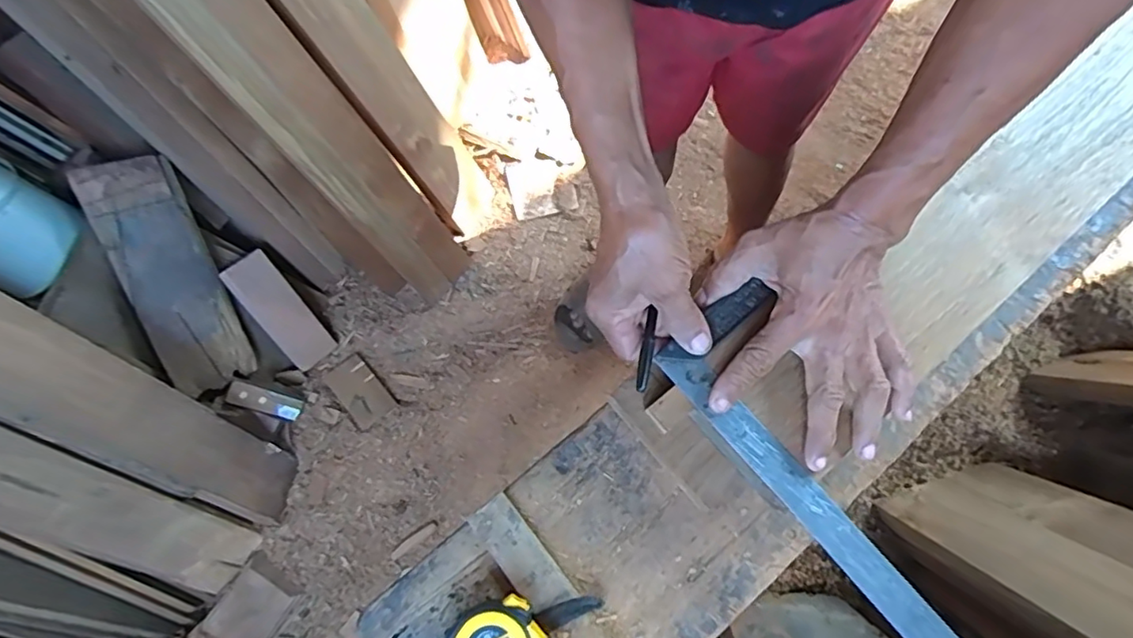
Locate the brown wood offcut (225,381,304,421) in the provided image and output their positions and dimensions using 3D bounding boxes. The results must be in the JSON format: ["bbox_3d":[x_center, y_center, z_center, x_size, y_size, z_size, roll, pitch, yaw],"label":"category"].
[{"bbox_3d":[-0.535,0.146,1.055,0.123,0.015,0.041,22,69,-25],"label":"brown wood offcut"}]

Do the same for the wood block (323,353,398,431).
[{"bbox_3d":[-0.387,0.135,1.109,0.080,0.011,0.135,-36,72,-28],"label":"wood block"}]

